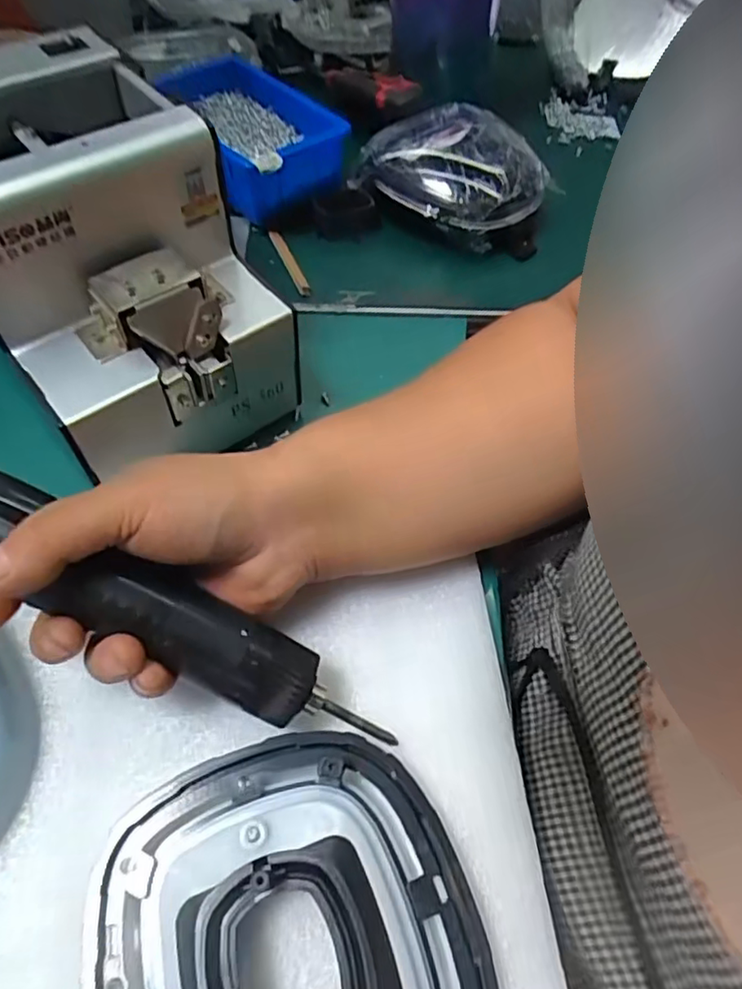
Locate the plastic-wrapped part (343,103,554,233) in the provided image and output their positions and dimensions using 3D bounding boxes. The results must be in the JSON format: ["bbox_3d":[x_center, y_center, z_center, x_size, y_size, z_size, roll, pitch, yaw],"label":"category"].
[{"bbox_3d":[0.063,-0.248,0.457,0.108,0.031,0.116,-30,65,-20],"label":"plastic-wrapped part"}]

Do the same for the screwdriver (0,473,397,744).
[{"bbox_3d":[-0.108,0.031,0.235,0.254,0.032,0.034,30,60,-7],"label":"screwdriver"}]

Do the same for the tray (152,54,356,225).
[{"bbox_3d":[-0.098,-0.281,0.468,0.104,0.041,0.163,-32,66,-20],"label":"tray"}]

